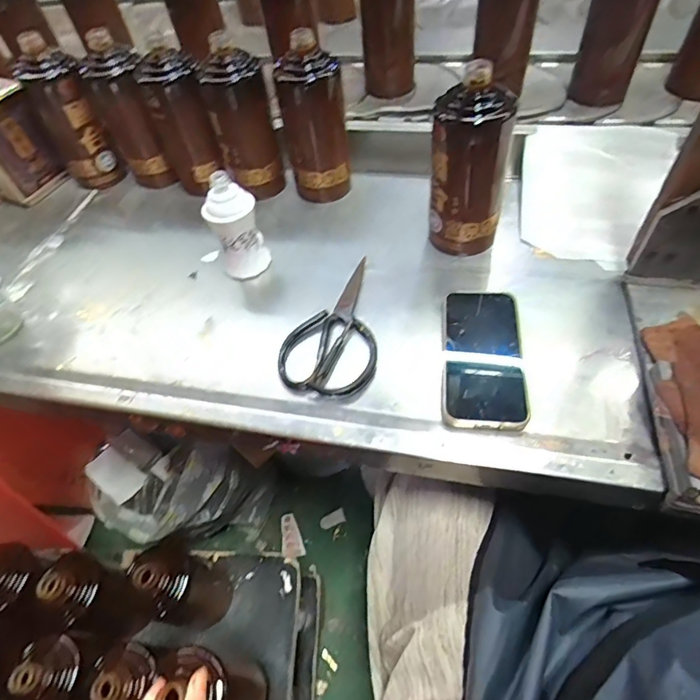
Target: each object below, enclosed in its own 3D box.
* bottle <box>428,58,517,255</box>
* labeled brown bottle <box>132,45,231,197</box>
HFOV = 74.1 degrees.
[{"bbox_3d":[0.126,-0.187,0.502,0.081,0.193,0.073,29,64,21],"label":"bottle"},{"bbox_3d":[-0.214,-0.294,0.612,0.077,0.169,0.071,-18,58,-7],"label":"labeled brown bottle"}]

